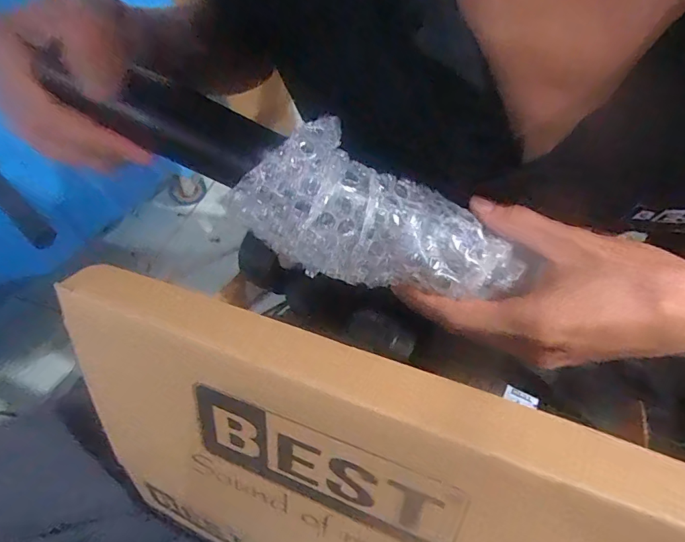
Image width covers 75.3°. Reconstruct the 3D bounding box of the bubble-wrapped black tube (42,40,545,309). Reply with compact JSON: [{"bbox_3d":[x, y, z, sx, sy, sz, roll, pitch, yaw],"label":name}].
[{"bbox_3d":[-0.015,-0.037,0.226,0.238,0.054,0.041,23,53,-15],"label":"bubble-wrapped black tube"}]

